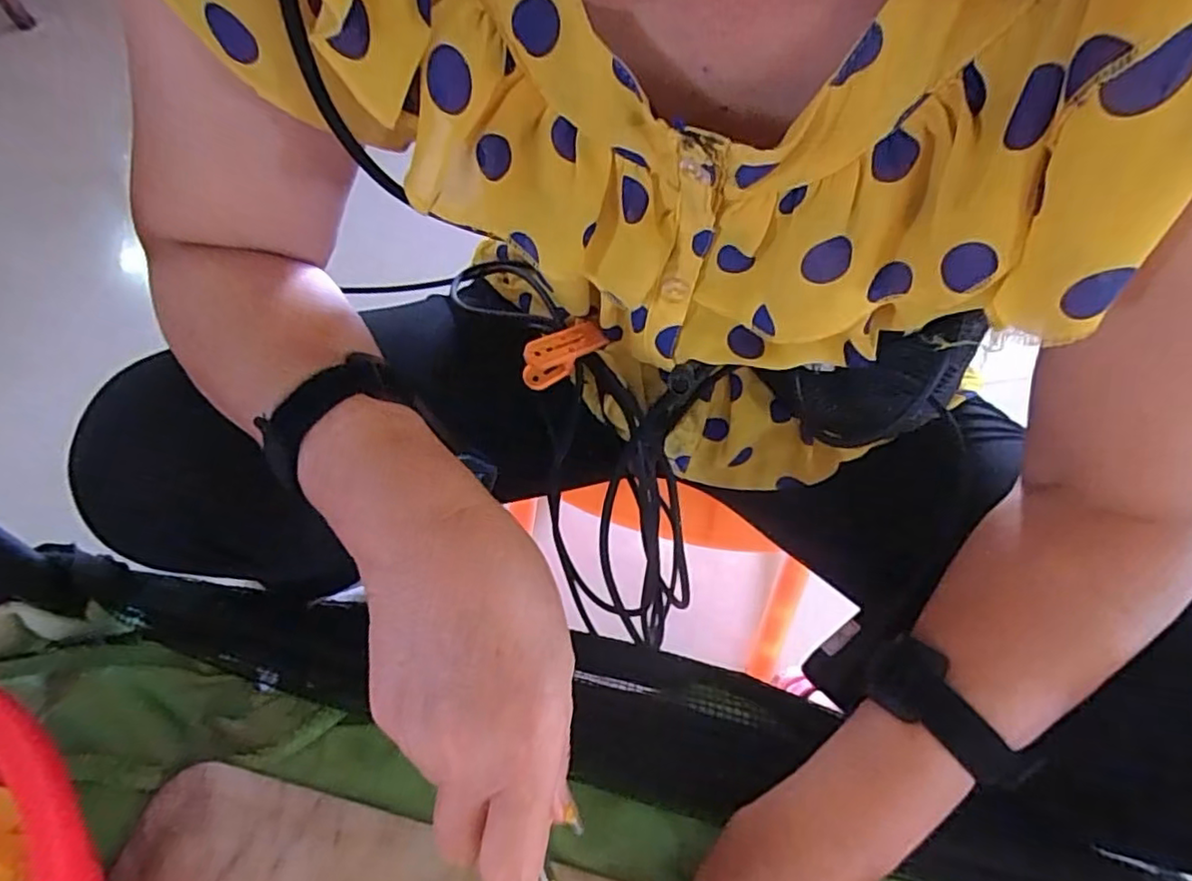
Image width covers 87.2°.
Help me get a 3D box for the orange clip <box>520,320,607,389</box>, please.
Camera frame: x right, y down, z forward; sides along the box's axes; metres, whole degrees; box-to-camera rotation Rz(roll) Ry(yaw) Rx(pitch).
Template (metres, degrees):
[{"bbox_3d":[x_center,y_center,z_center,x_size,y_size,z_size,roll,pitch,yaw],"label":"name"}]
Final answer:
[{"bbox_3d":[-0.019,-0.052,0.377,0.050,0.031,0.019,-26,59,-20],"label":"orange clip"}]

